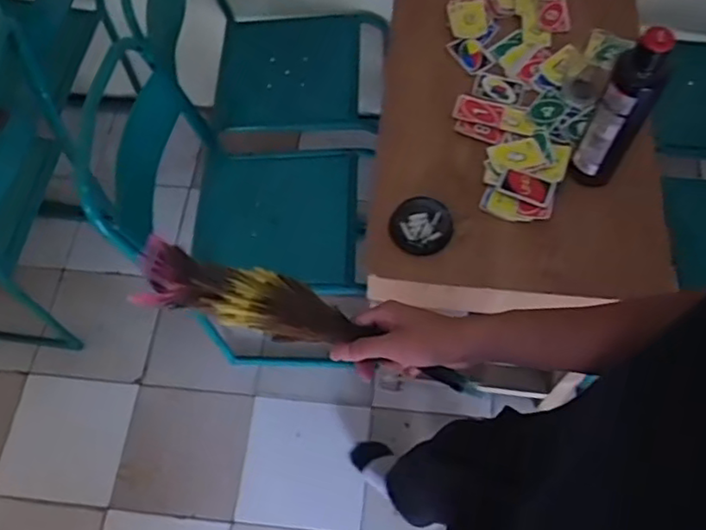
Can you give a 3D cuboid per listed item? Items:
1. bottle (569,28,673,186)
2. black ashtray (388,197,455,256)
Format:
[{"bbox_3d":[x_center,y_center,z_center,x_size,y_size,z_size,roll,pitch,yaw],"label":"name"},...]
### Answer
[{"bbox_3d":[0.384,-0.218,0.915,0.069,0.272,0.060,25,67,14],"label":"bottle"},{"bbox_3d":[0.107,-0.061,0.992,0.095,0.029,0.086,-12,64,-4],"label":"black ashtray"}]

